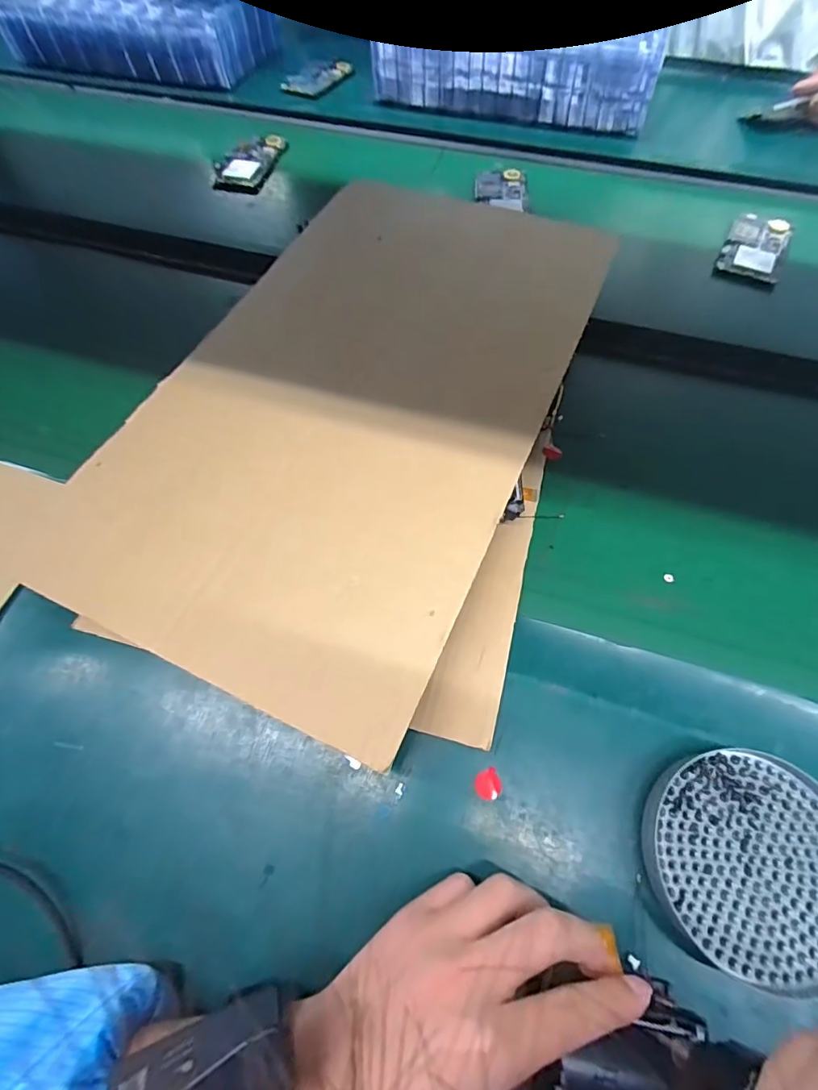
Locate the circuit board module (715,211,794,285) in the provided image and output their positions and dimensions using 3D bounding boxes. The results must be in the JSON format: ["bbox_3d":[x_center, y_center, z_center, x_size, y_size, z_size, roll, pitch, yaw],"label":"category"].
[{"bbox_3d":[0.395,-0.341,0.554,0.063,0.012,0.112,26,68,12],"label":"circuit board module"}]

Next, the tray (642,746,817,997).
[{"bbox_3d":[0.195,0.177,0.275,0.110,0.017,0.110,15,66,8],"label":"tray"}]

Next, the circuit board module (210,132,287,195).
[{"bbox_3d":[-0.203,-0.499,0.633,0.067,0.018,0.125,14,66,7],"label":"circuit board module"}]

